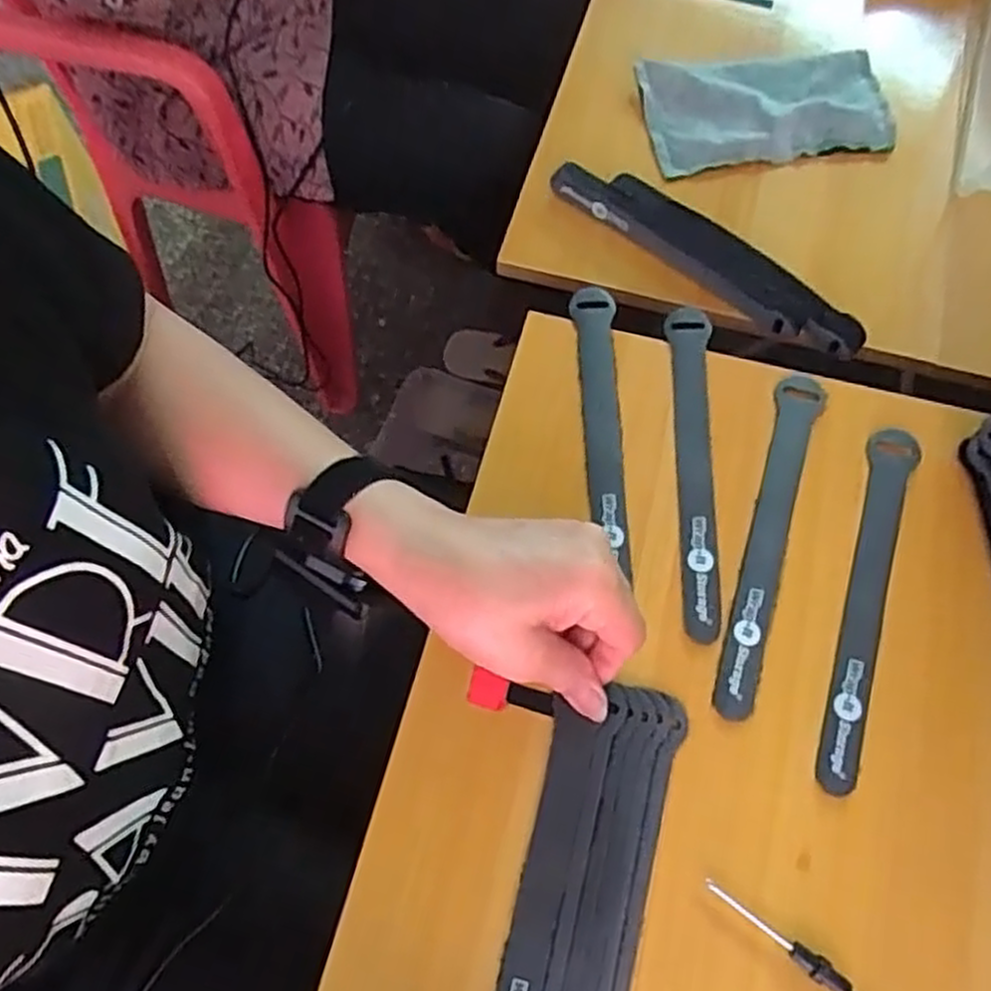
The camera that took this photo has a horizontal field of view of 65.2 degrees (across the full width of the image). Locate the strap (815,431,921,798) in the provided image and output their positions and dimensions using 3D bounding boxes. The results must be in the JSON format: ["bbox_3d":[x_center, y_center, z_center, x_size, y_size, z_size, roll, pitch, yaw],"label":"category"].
[{"bbox_3d":[0.191,0.053,0.398,0.021,0.008,0.194,18,69,7],"label":"strap"}]

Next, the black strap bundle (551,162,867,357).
[{"bbox_3d":[0.140,-0.161,0.525,0.229,0.028,0.033,38,74,14],"label":"black strap bundle"}]

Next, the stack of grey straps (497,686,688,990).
[{"bbox_3d":[0.037,0.184,0.346,0.057,0.009,0.196,15,68,6],"label":"stack of grey straps"}]

